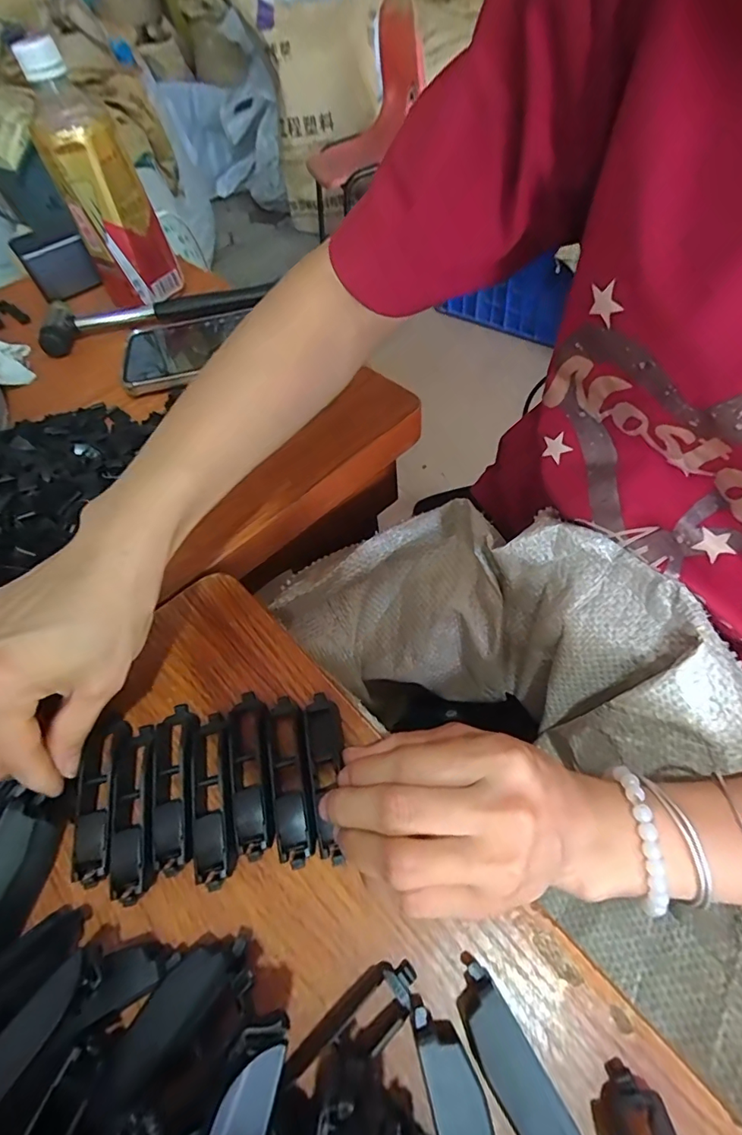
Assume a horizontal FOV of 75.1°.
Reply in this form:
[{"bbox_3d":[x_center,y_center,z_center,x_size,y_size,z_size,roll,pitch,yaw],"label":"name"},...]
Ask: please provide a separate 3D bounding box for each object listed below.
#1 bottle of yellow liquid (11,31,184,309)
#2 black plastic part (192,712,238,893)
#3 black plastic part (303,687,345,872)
[{"bbox_3d":[-0.245,-0.343,0.439,0.075,0.169,0.083,-25,59,-11],"label":"bottle of yellow liquid"},{"bbox_3d":[-0.076,0.109,0.233,0.019,0.014,0.077,-13,57,-4],"label":"black plastic part"},{"bbox_3d":[-0.022,0.097,0.233,0.018,0.008,0.078,-7,51,0],"label":"black plastic part"}]

